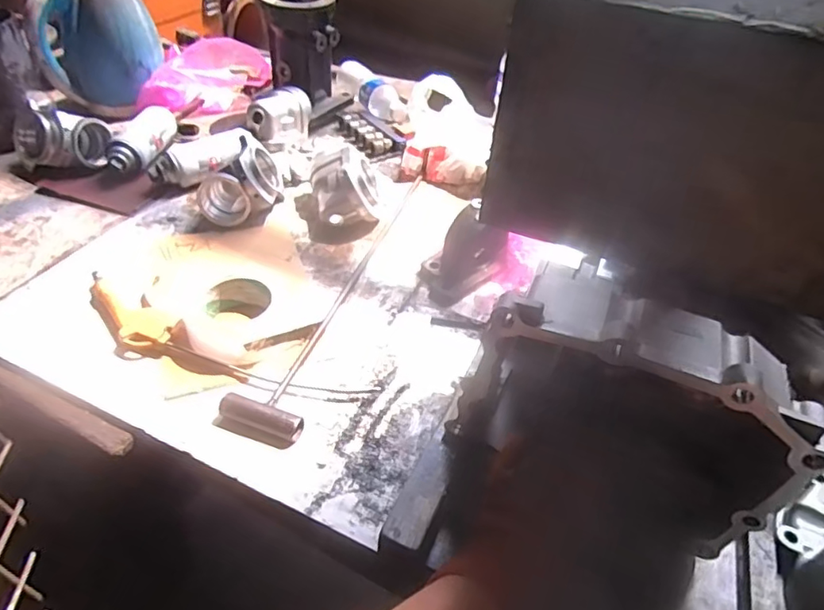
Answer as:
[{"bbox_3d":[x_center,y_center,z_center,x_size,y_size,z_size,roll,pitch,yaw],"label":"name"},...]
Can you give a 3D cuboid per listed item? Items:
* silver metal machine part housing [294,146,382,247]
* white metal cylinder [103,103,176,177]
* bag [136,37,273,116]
[{"bbox_3d":[-0.107,-0.170,0.826,0.125,0.085,0.128,-1,43,-7],"label":"silver metal machine part housing"},{"bbox_3d":[-0.431,-0.270,0.916,0.060,0.045,0.170,8,43,2],"label":"white metal cylinder"},{"bbox_3d":[-0.398,-0.432,1.090,0.265,0.105,0.082,-25,51,-28],"label":"bag"}]

